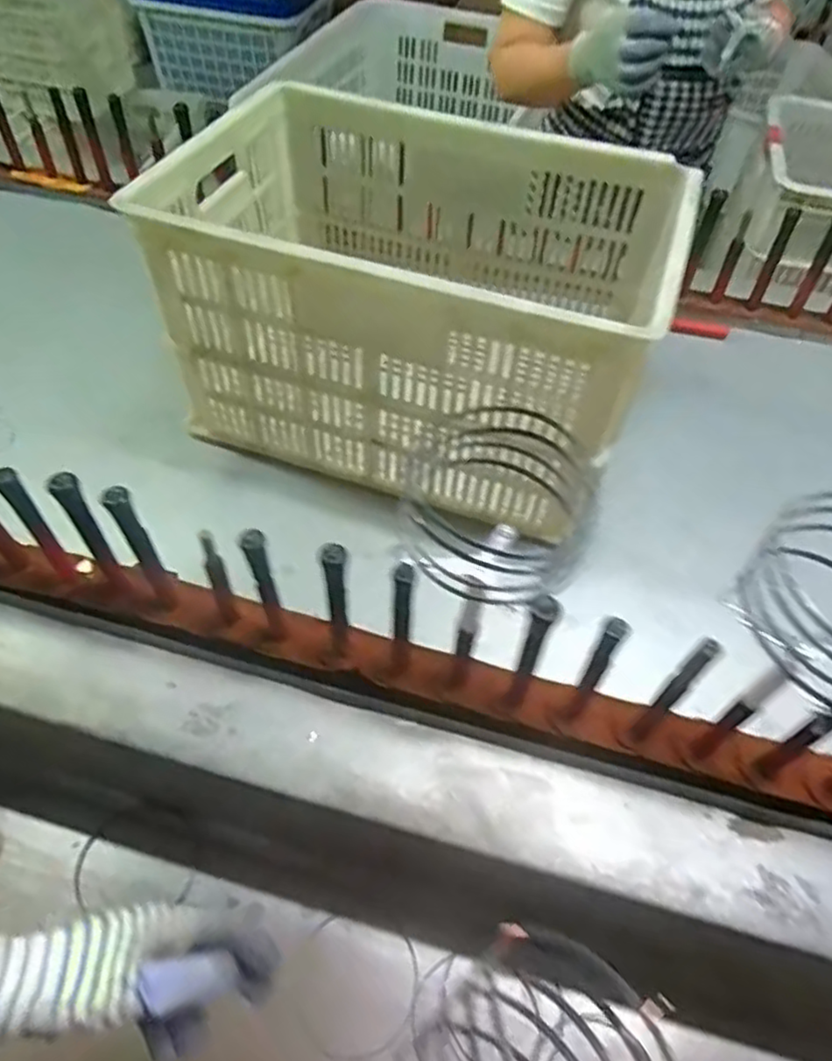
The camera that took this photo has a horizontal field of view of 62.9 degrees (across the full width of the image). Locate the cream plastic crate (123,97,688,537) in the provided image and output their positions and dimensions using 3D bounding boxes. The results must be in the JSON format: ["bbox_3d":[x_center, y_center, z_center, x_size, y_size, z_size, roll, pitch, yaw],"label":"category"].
[{"bbox_3d":[0.006,-0.252,0.733,0.474,0.256,0.340,18,55,10],"label":"cream plastic crate"}]

